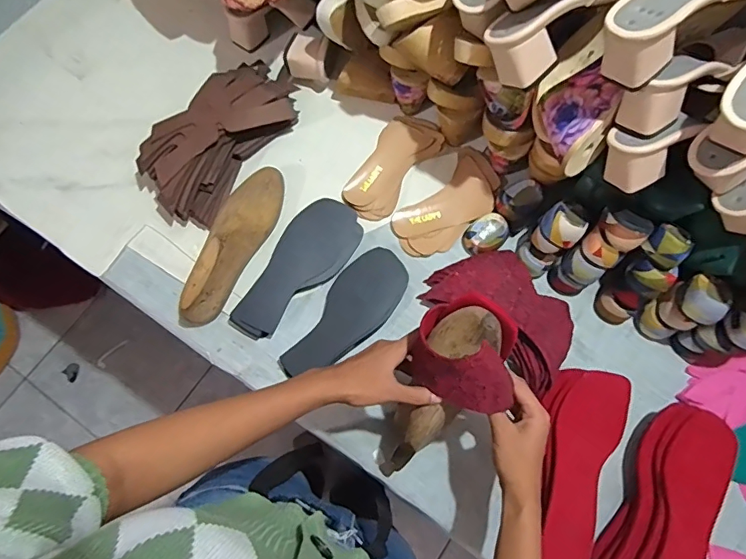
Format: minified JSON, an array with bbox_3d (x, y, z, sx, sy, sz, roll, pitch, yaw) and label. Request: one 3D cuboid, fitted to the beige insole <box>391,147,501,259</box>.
[{"bbox_3d":[0.115,-0.110,0.724,0.089,0.007,0.187,43,78,10],"label":"beige insole"}]

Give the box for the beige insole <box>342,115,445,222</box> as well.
[{"bbox_3d":[0.029,-0.173,0.729,0.084,0.015,0.176,36,77,8],"label":"beige insole"}]

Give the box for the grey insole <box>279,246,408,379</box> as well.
[{"bbox_3d":[-0.033,0.050,0.666,0.086,0.015,0.207,34,77,8],"label":"grey insole"}]

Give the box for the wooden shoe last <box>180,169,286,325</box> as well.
[{"bbox_3d":[-0.192,-0.054,0.661,0.068,0.074,0.237,19,76,4],"label":"wooden shoe last"}]

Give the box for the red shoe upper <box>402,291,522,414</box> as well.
[{"bbox_3d":[0.097,0.075,0.491,0.103,0.083,0.102,18,76,4],"label":"red shoe upper"}]

